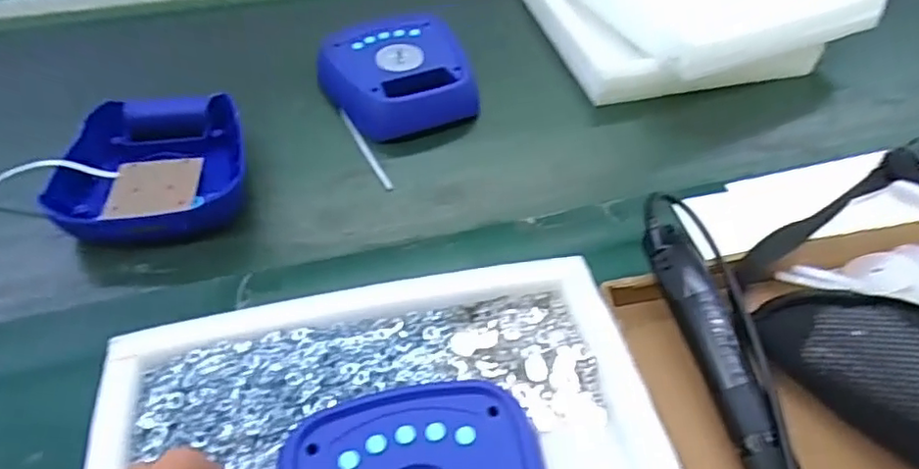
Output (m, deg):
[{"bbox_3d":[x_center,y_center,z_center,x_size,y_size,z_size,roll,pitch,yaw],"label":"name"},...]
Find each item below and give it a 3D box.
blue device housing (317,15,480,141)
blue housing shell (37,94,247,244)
[{"bbox_3d":[-0.071,-0.181,0.713,0.153,0.044,0.161,-21,53,-18],"label":"blue device housing"},{"bbox_3d":[-0.290,-0.067,0.615,0.175,0.053,0.182,-7,50,-7],"label":"blue housing shell"}]

